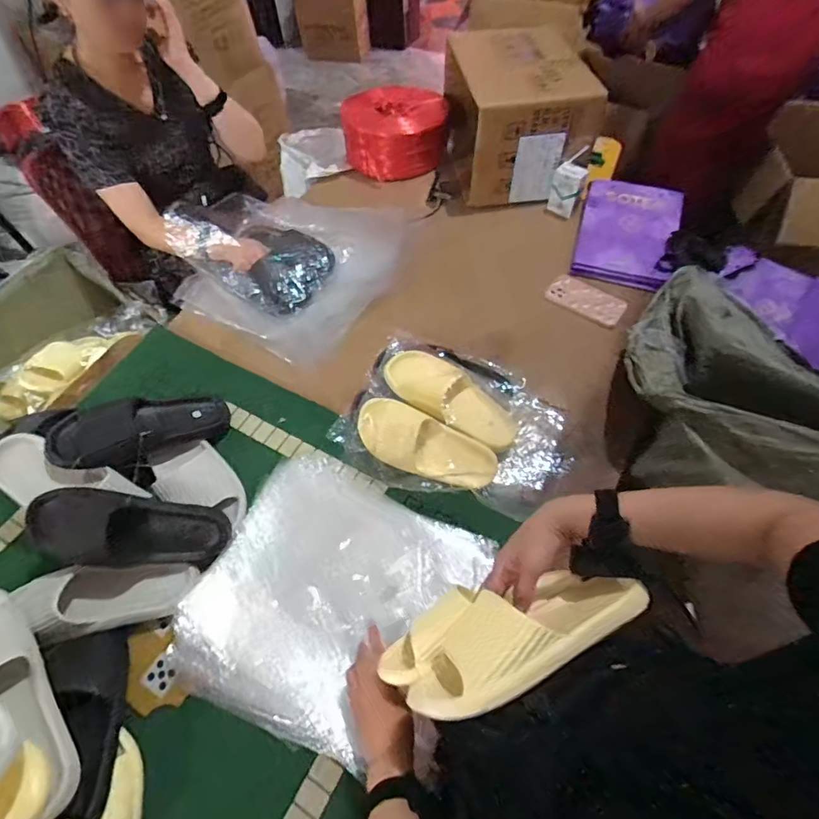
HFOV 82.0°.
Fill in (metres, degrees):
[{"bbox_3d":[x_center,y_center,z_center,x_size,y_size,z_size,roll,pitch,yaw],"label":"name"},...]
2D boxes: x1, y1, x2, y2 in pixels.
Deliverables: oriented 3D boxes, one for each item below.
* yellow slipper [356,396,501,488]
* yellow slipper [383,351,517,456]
[{"bbox_3d":[0.024,0.060,0.792,0.252,0.081,0.096,21,61,14],"label":"yellow slipper"},{"bbox_3d":[0.078,-0.017,0.816,0.254,0.061,0.100,32,63,-4],"label":"yellow slipper"}]

